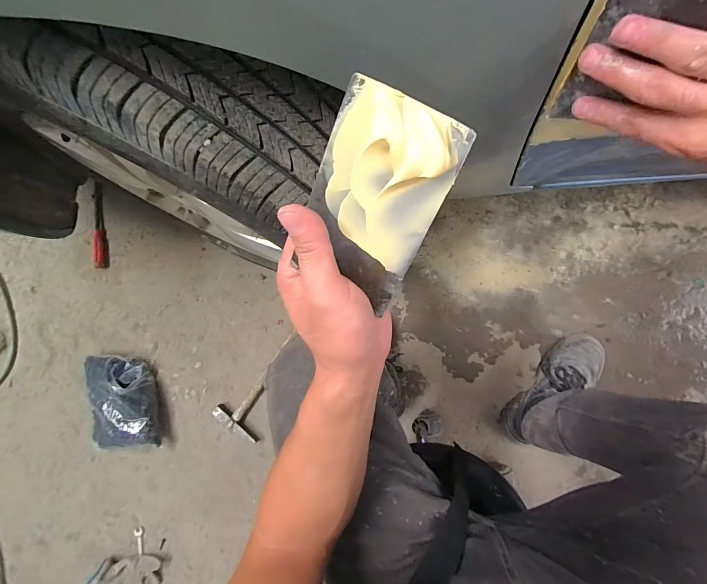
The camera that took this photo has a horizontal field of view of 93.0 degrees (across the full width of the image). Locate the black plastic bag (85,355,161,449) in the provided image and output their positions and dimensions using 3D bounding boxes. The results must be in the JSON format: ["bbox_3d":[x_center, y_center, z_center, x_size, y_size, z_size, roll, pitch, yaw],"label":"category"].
[{"bbox_3d":[-0.556,0.262,0.809,0.156,0.066,0.226,-12,82,4],"label":"black plastic bag"}]

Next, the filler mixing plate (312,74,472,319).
[{"bbox_3d":[0.013,-0.047,0.192,0.072,0.012,0.114,17,118,-14],"label":"filler mixing plate"}]

